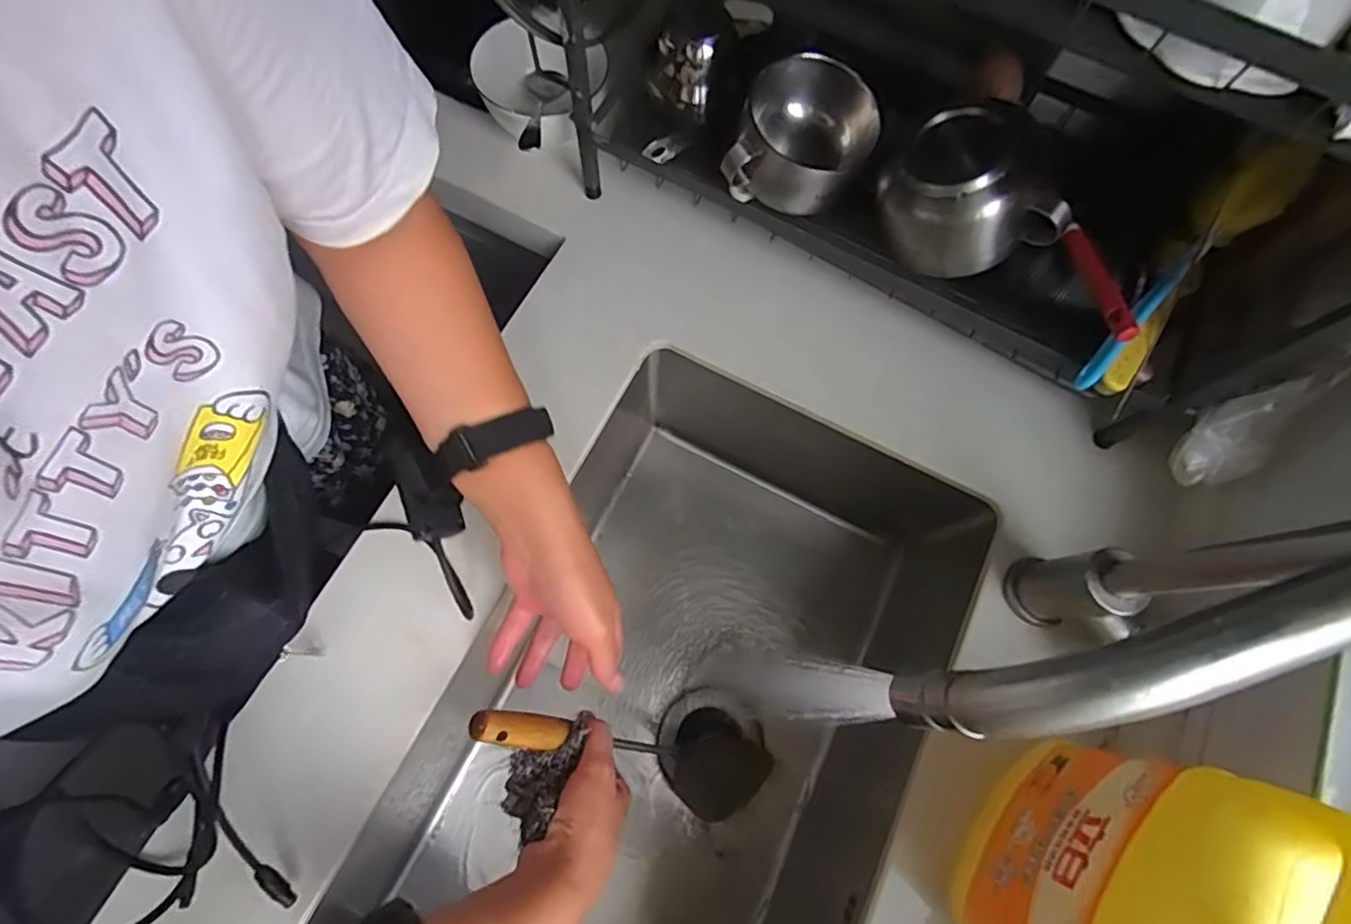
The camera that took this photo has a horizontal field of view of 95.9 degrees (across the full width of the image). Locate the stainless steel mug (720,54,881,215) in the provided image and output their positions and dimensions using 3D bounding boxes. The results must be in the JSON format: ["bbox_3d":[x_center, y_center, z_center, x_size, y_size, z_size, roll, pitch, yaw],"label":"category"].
[{"bbox_3d":[0.104,-0.263,0.496,0.105,0.060,0.101,18,73,4],"label":"stainless steel mug"}]

